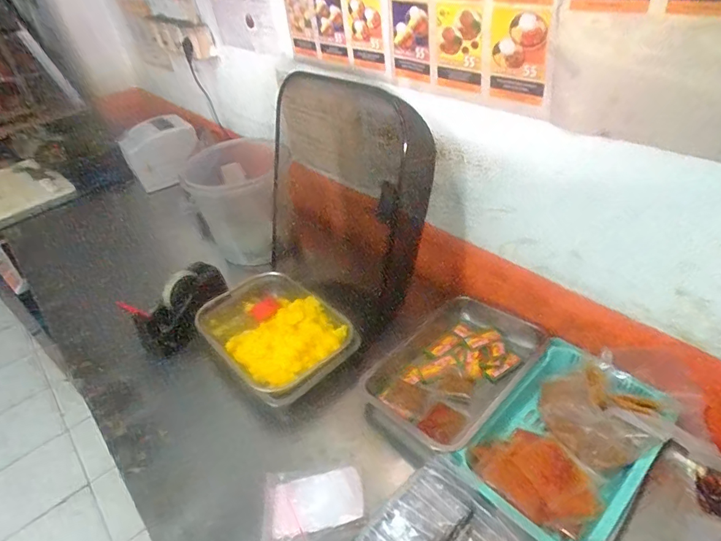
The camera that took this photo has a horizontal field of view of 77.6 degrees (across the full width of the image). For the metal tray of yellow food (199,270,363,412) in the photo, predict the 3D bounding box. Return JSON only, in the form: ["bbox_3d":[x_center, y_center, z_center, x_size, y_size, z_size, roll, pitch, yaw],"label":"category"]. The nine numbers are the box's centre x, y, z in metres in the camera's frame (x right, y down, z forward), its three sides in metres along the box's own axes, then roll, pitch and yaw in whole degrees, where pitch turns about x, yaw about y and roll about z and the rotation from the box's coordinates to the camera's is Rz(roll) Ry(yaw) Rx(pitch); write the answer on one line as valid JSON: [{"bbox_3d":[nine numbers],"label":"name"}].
[{"bbox_3d":[-0.160,0.121,0.860,0.221,0.069,0.297,-30,44,-25],"label":"metal tray of yellow food"}]

